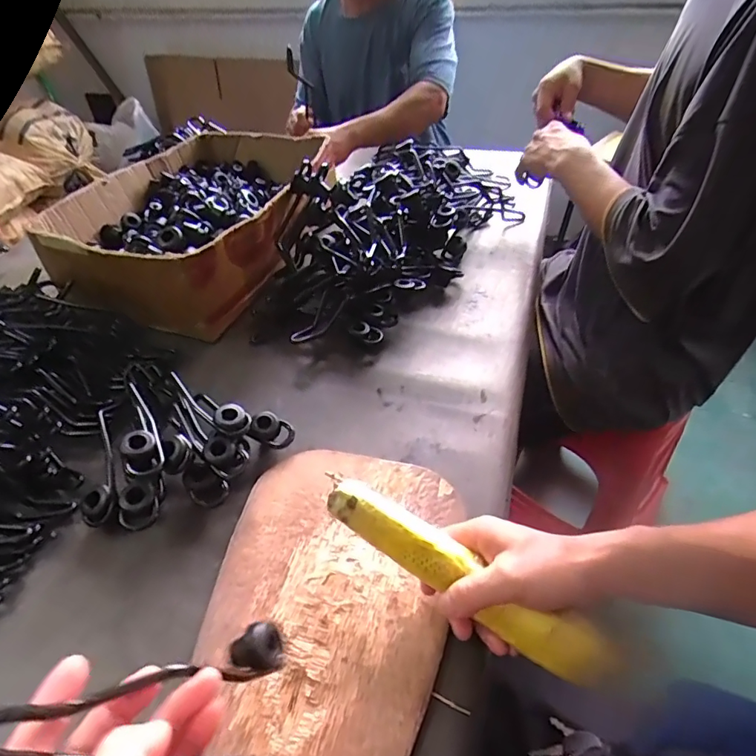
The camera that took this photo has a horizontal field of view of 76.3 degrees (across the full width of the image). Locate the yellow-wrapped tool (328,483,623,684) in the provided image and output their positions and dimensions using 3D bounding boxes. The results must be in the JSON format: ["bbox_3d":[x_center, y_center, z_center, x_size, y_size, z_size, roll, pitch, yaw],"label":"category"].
[{"bbox_3d":[0.063,0.149,0.368,0.230,0.030,0.033,30,52,16],"label":"yellow-wrapped tool"}]

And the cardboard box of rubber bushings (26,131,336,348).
[{"bbox_3d":[-0.277,-0.256,0.783,0.328,0.141,0.441,10,46,16],"label":"cardboard box of rubber bushings"}]

